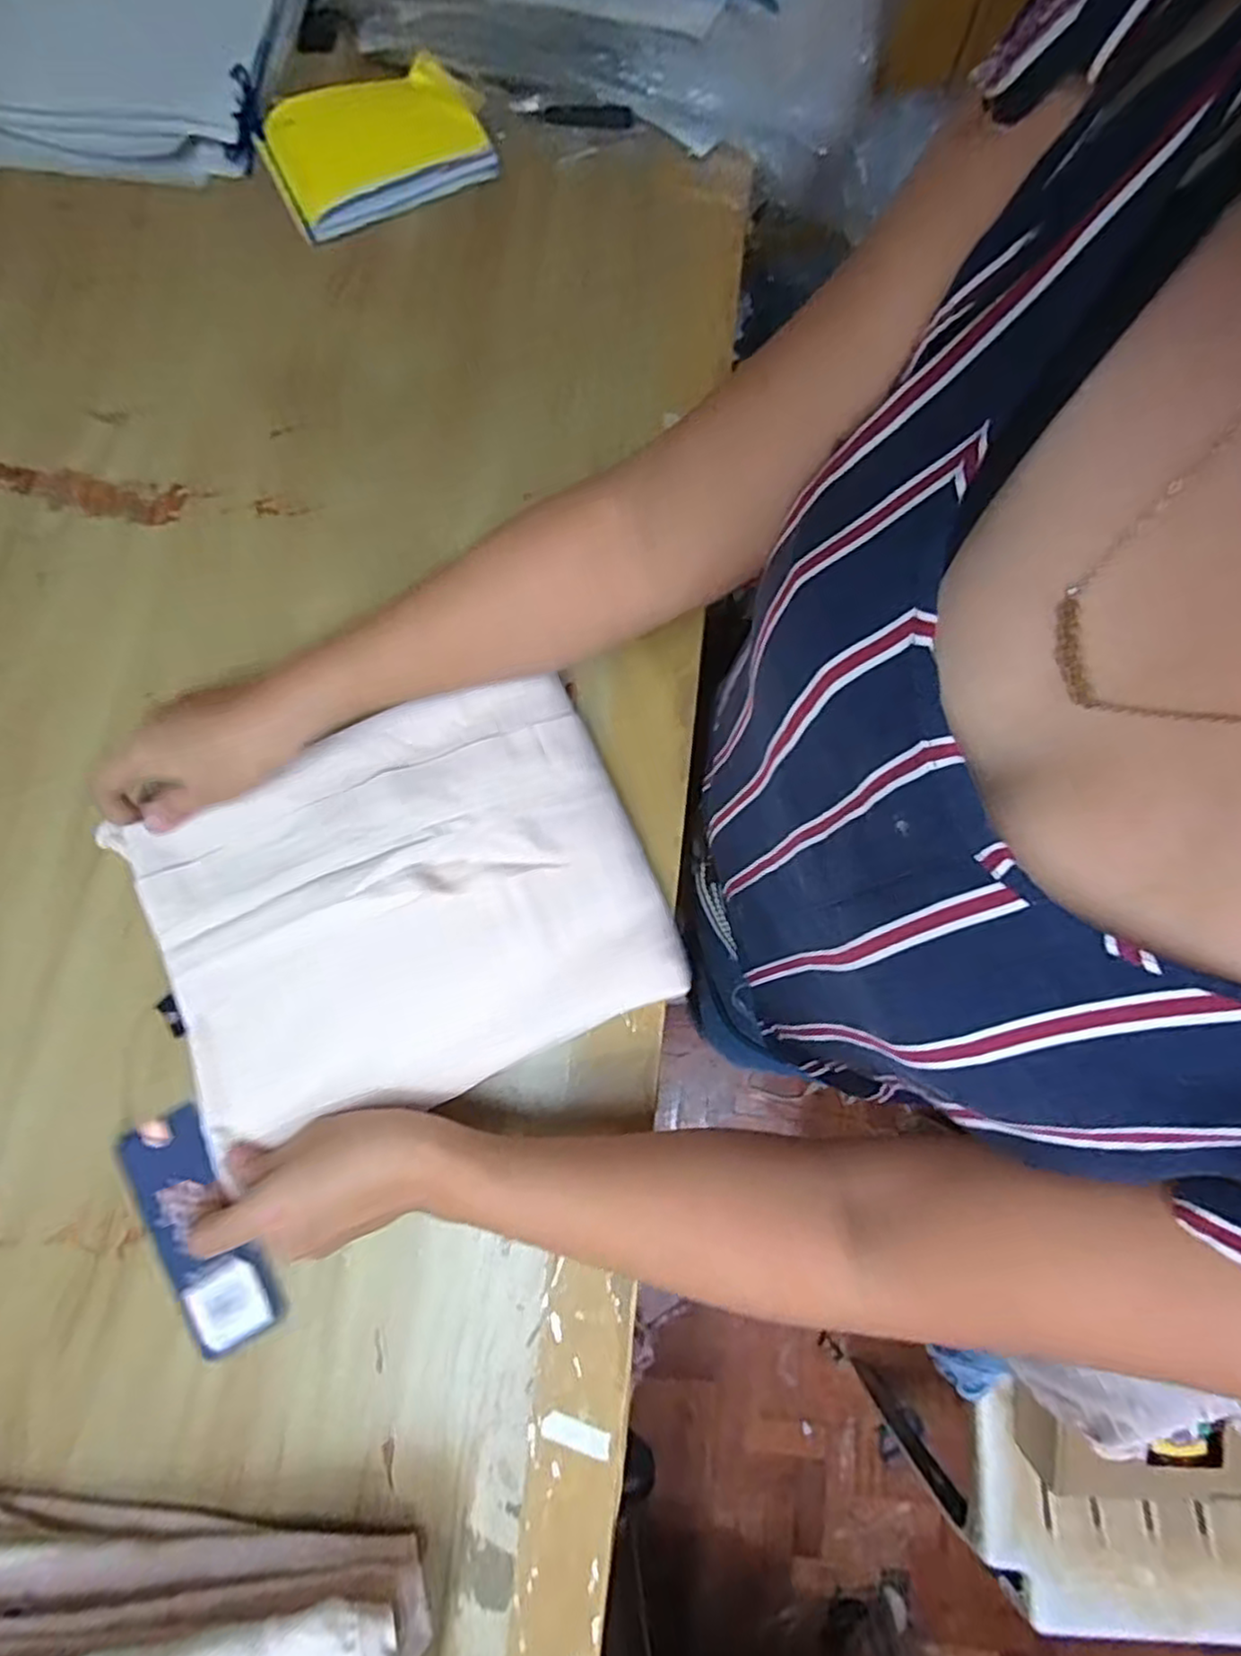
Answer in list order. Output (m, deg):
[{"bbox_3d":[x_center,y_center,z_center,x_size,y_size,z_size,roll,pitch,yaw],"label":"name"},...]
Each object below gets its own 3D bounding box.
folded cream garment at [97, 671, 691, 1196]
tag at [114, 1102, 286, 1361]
[{"bbox_3d":[-0.115,0.038,0.370,0.249,0.026,0.197,-23,80,-6],"label":"folded cream garment"},{"bbox_3d":[-0.220,0.208,0.370,0.047,0.007,0.120,-31,80,-3],"label":"tag"}]

